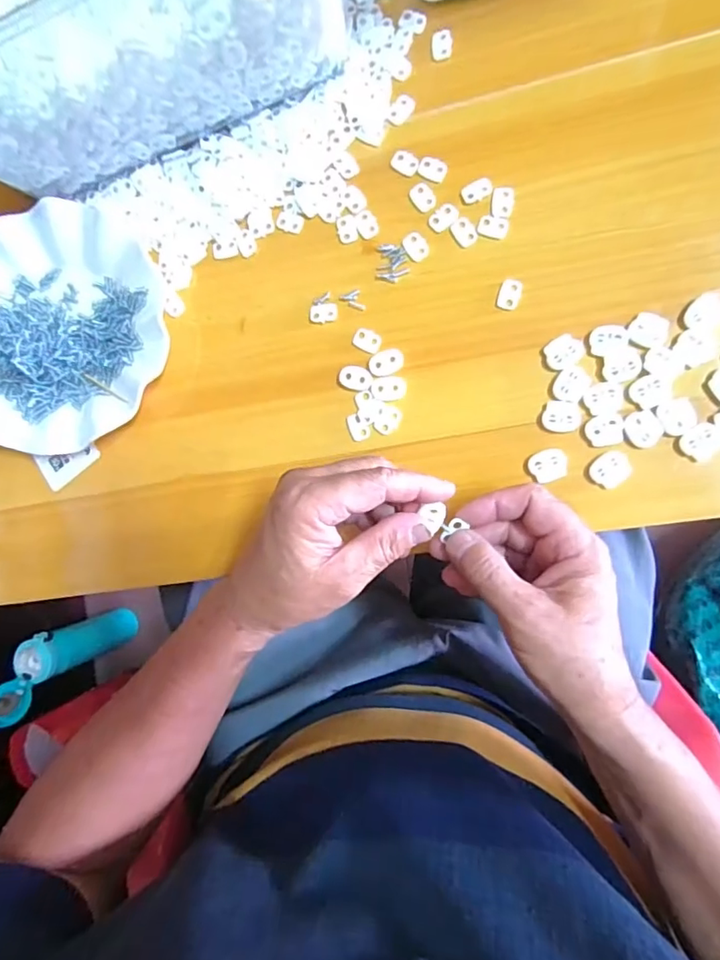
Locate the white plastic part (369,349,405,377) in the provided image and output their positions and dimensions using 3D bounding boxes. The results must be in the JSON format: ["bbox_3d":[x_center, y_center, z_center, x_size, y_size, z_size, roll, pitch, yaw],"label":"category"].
[{"bbox_3d":[0.018,-0.080,0.356,0.024,0.004,0.017,-12,86,9],"label":"white plastic part"}]

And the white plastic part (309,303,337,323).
[{"bbox_3d":[-0.026,-0.118,0.368,0.020,0.004,0.013,-1,88,10],"label":"white plastic part"}]

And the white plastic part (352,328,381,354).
[{"bbox_3d":[0.005,-0.096,0.360,0.020,0.004,0.014,27,93,10],"label":"white plastic part"}]

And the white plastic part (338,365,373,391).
[{"bbox_3d":[-0.003,-0.071,0.361,0.023,0.004,0.016,19,91,10],"label":"white plastic part"}]

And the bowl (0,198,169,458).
[{"bbox_3d":[-0.231,-0.112,0.395,0.172,0.022,0.177,0,88,10],"label":"bowl"}]

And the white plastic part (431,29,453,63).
[{"bbox_3d":[0.056,-0.298,0.358,0.014,0.004,0.018,-8,87,9],"label":"white plastic part"}]

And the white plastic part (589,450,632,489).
[{"bbox_3d":[0.157,-0.007,0.326,0.020,0.004,0.023,45,96,8],"label":"white plastic part"}]

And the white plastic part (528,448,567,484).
[{"bbox_3d":[0.121,-0.009,0.334,0.023,0.004,0.020,-22,85,8],"label":"white plastic part"}]

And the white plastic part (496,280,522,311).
[{"bbox_3d":[0.098,-0.122,0.344,0.014,0.004,0.018,19,91,10],"label":"white plastic part"}]

